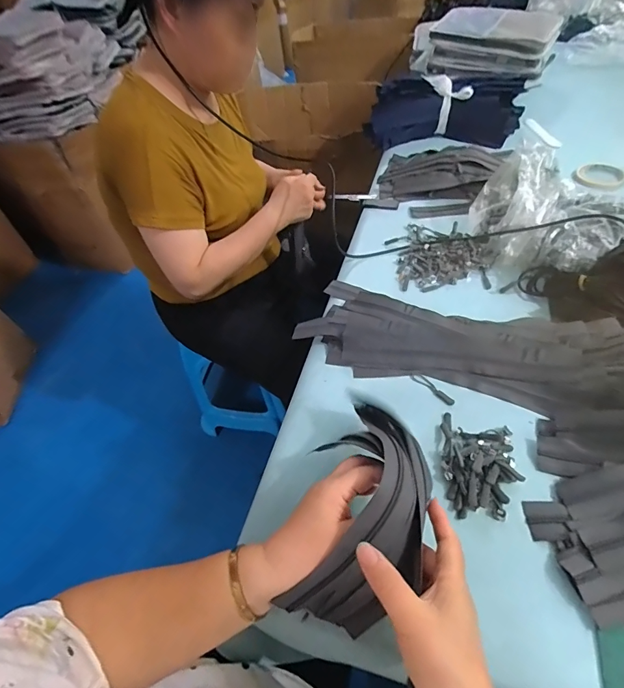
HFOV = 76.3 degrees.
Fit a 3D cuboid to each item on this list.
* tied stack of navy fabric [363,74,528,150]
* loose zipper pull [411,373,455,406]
[{"bbox_3d":[0.324,-0.563,0.967,0.365,0.123,0.112,-1,49,7],"label":"tied stack of navy fabric"},{"bbox_3d":[0.158,0.056,0.520,0.015,0.005,0.067,-35,54,-21],"label":"loose zipper pull"}]

